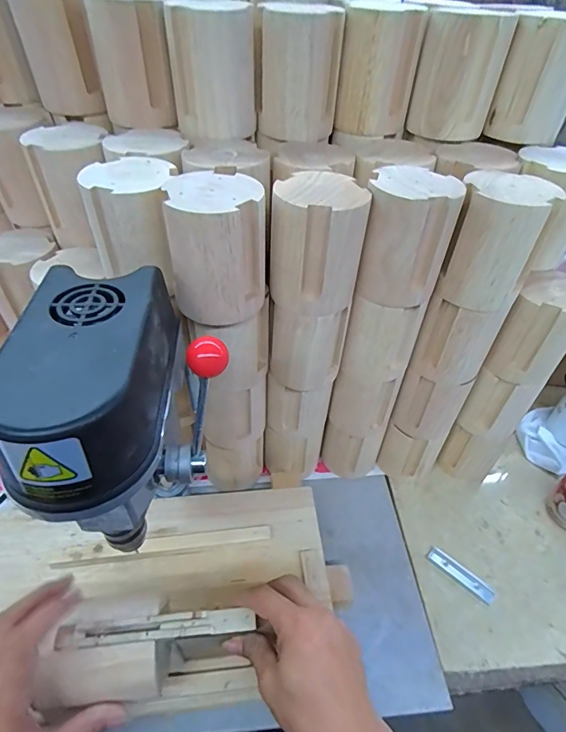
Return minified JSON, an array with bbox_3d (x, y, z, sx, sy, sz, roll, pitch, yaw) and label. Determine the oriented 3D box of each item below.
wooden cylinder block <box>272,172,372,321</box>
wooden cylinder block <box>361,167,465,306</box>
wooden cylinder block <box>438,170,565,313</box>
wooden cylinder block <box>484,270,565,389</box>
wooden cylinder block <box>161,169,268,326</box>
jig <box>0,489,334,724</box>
[{"bbox_3d":[0.029,-0.104,0.362,0.075,0.095,0.070,9,45,5],"label":"wooden cylinder block"},{"bbox_3d":[0.108,-0.114,0.368,0.072,0.096,0.076,16,47,13],"label":"wooden cylinder block"},{"bbox_3d":[0.183,-0.108,0.364,0.070,0.095,0.064,18,47,14],"label":"wooden cylinder block"},{"bbox_3d":[0.268,-0.035,0.437,0.064,0.101,0.066,28,50,22],"label":"wooden cylinder block"},{"bbox_3d":[-0.054,-0.095,0.341,0.078,0.097,0.074,4,45,0],"label":"wooden cylinder block"},{"bbox_3d":[-0.143,0.216,0.417,0.408,0.107,0.197,-3,45,-6],"label":"jig"}]

